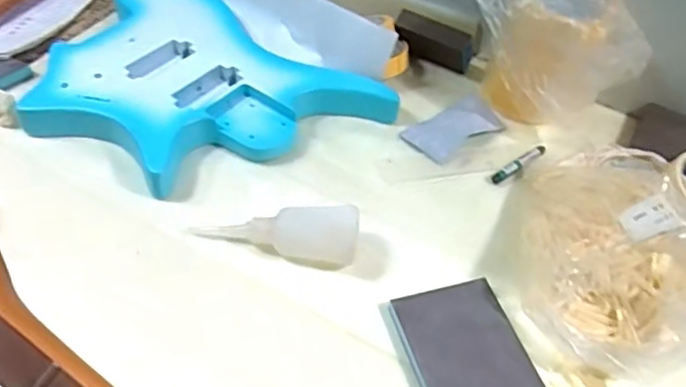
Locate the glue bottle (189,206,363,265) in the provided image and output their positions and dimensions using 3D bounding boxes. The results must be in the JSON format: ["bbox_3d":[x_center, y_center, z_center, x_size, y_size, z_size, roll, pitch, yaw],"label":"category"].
[{"bbox_3d":[-0.067,0.036,0.625,0.166,0.049,0.051,7,49,3],"label":"glue bottle"}]

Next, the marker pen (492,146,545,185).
[{"bbox_3d":[0.201,-0.033,0.728,0.080,0.009,0.014,-29,56,-25],"label":"marker pen"}]

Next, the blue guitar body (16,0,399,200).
[{"bbox_3d":[-0.194,-0.124,0.763,0.403,0.046,0.308,35,56,25],"label":"blue guitar body"}]

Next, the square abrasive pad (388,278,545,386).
[{"bbox_3d":[0.107,0.134,0.562,0.099,0.007,0.120,-11,50,-13],"label":"square abrasive pad"}]

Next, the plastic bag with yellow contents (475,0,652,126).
[{"bbox_3d":[0.234,-0.148,0.725,0.093,0.166,0.166,-33,58,-27],"label":"plastic bag with yellow contents"}]

